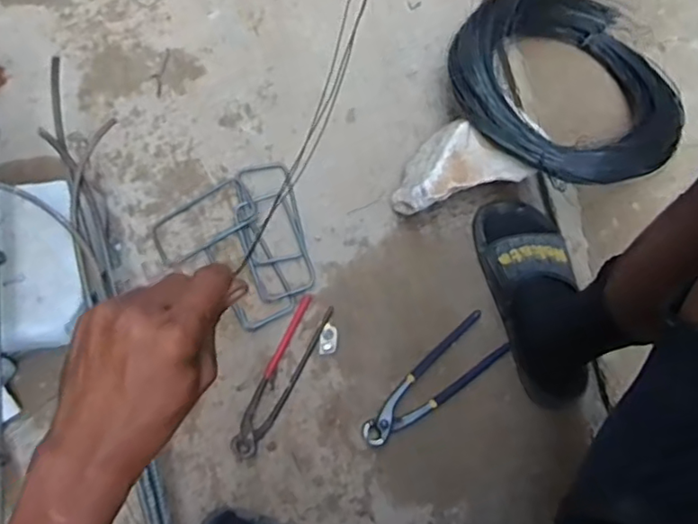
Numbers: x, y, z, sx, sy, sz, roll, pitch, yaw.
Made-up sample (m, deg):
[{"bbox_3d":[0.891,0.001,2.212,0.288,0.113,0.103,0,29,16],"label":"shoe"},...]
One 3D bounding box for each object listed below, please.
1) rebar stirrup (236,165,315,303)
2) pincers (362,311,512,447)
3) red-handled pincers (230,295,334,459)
[{"bbox_3d":[-0.106,-0.046,0.808,0.088,0.014,0.195,-16,77,-2],"label":"rebar stirrup"},{"bbox_3d":[0.107,0.155,0.748,0.212,0.013,0.064,-41,78,-9],"label":"pincers"},{"bbox_3d":[-0.088,0.145,0.756,0.043,0.023,0.214,27,77,8],"label":"red-handled pincers"}]

